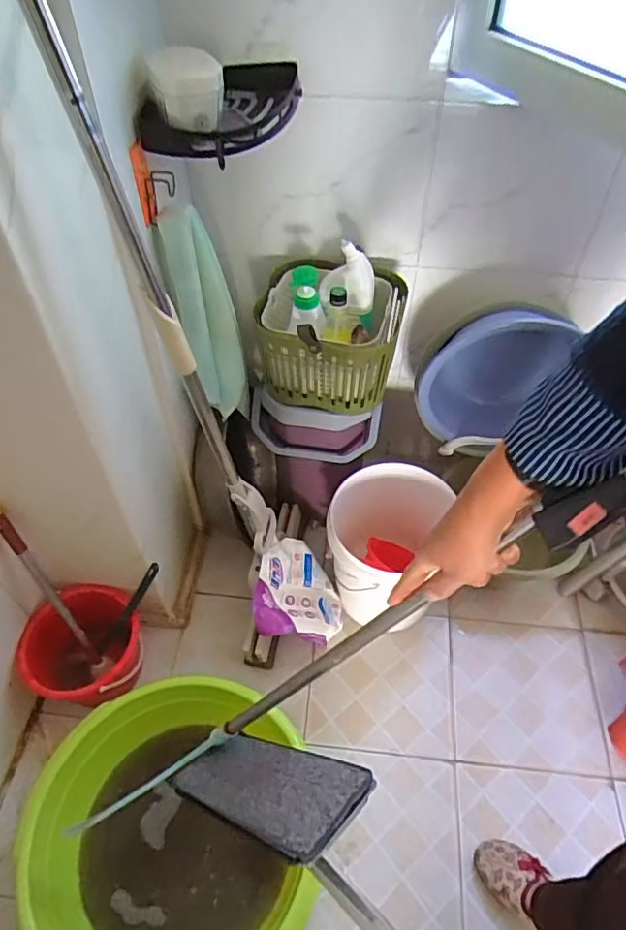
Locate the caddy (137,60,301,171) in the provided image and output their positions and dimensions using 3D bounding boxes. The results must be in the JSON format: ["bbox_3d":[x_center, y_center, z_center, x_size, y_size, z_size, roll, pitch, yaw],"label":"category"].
[{"bbox_3d":[-0.124,-0.552,0.884,0.149,0.069,0.296,19,52,14],"label":"caddy"}]

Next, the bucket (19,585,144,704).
[{"bbox_3d":[-0.451,0.378,1.141,0.219,0.201,0.216,0,50,0],"label":"bucket"}]

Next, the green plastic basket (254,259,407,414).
[{"bbox_3d":[0.032,-0.261,1.109,0.272,0.211,0.232,5,50,4],"label":"green plastic basket"}]

